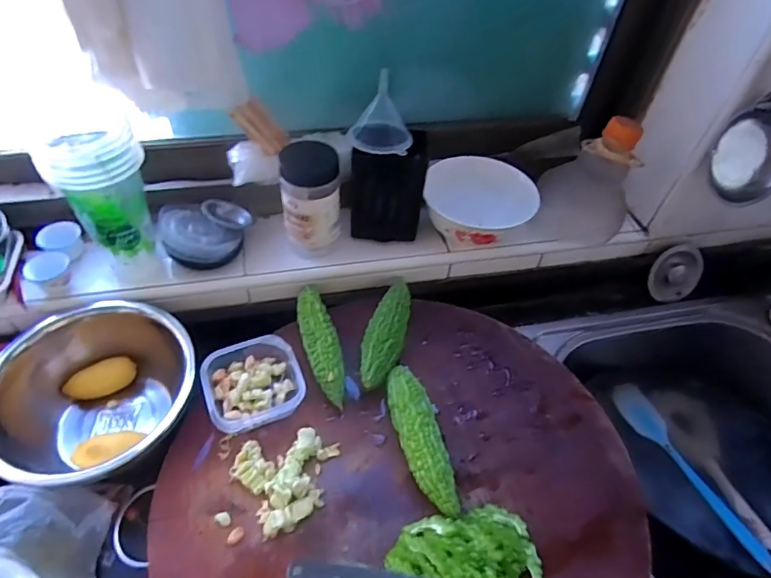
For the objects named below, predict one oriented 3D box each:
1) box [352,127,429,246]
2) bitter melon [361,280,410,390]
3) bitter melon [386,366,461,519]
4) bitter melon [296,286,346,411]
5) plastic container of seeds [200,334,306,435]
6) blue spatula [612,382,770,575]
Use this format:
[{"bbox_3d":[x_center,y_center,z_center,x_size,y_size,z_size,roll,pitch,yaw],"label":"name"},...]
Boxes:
[{"bbox_3d":[-0.001,-0.111,0.597,0.087,0.139,0.047,2,49,-3],"label":"box"},{"bbox_3d":[0.003,0.046,0.553,0.040,0.041,0.147,12,49,5],"label":"bitter melon"},{"bbox_3d":[0.032,0.143,0.476,0.037,0.040,0.140,-12,51,-14],"label":"bitter melon"},{"bbox_3d":[-0.067,0.059,0.538,0.034,0.035,0.143,-15,52,-17],"label":"bitter melon"},{"bbox_3d":[-0.132,0.092,0.503,0.091,0.034,0.084,-23,55,-23],"label":"plastic container of seeds"},{"bbox_3d":[0.385,0.228,0.644,0.046,0.029,0.259,-13,51,-15],"label":"blue spatula"}]

